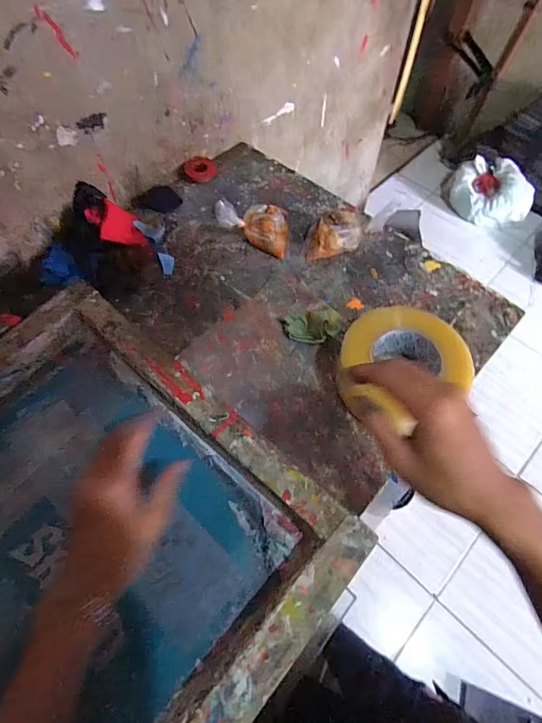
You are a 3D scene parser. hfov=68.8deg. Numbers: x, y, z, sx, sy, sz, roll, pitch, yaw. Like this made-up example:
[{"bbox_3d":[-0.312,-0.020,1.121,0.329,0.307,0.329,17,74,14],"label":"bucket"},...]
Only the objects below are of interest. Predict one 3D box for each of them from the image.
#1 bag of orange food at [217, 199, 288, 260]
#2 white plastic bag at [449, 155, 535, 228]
[{"bbox_3d":[-0.019,-0.206,0.583,0.103,0.070,0.070,17,64,8],"label":"bag of orange food"},{"bbox_3d":[0.787,-0.600,1.432,0.280,0.176,0.182,31,66,14],"label":"white plastic bag"}]

